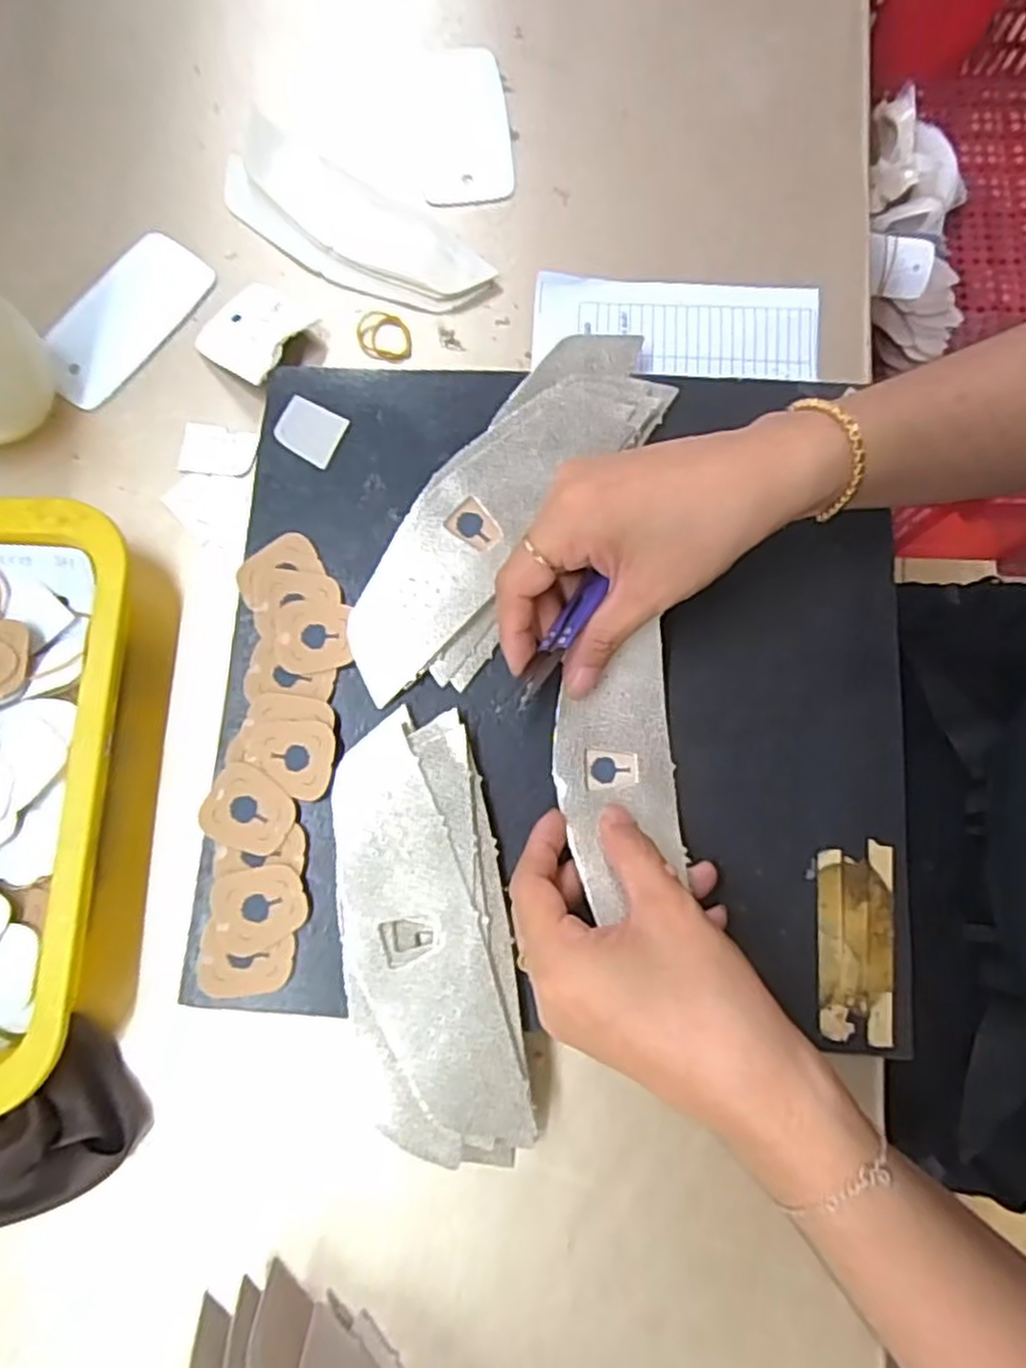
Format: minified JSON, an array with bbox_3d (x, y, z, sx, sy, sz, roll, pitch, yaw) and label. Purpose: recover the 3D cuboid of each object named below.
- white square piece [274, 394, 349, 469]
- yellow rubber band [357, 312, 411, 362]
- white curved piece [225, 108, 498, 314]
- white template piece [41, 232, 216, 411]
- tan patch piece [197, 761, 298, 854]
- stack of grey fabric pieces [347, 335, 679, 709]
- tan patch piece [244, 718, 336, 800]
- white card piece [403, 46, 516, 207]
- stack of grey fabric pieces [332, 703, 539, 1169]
[{"bbox_3d":[-0.099,-0.123,0.367,0.031,0.004,0.027,26,79,5],"label":"white square piece"},{"bbox_3d":[-0.068,-0.186,0.405,0.030,0.004,0.026,9,78,2],"label":"yellow rubber band"},{"bbox_3d":[-0.089,-0.249,0.413,0.160,0.010,0.059,30,80,6],"label":"white curved piece"},{"bbox_3d":[-0.208,-0.196,0.406,0.051,0.005,0.101,37,80,7],"label":"white template piece"},{"bbox_3d":[-0.113,0.054,0.327,0.037,0.004,0.032,24,79,5],"label":"tan patch piece"},{"bbox_3d":[-0.001,-0.085,0.350,0.062,0.022,0.209,34,80,7],"label":"stack of grey fabric pieces"},{"bbox_3d":[-0.098,0.031,0.332,0.038,0.004,0.033,8,78,1],"label":"tan patch piece"},{"bbox_3d":[-0.030,-0.318,0.431,0.053,0.005,0.101,-9,80,0],"label":"white card piece"},{"bbox_3d":[-0.036,0.101,0.313,0.066,0.013,0.173,-8,78,-2],"label":"stack of grey fabric pieces"}]

